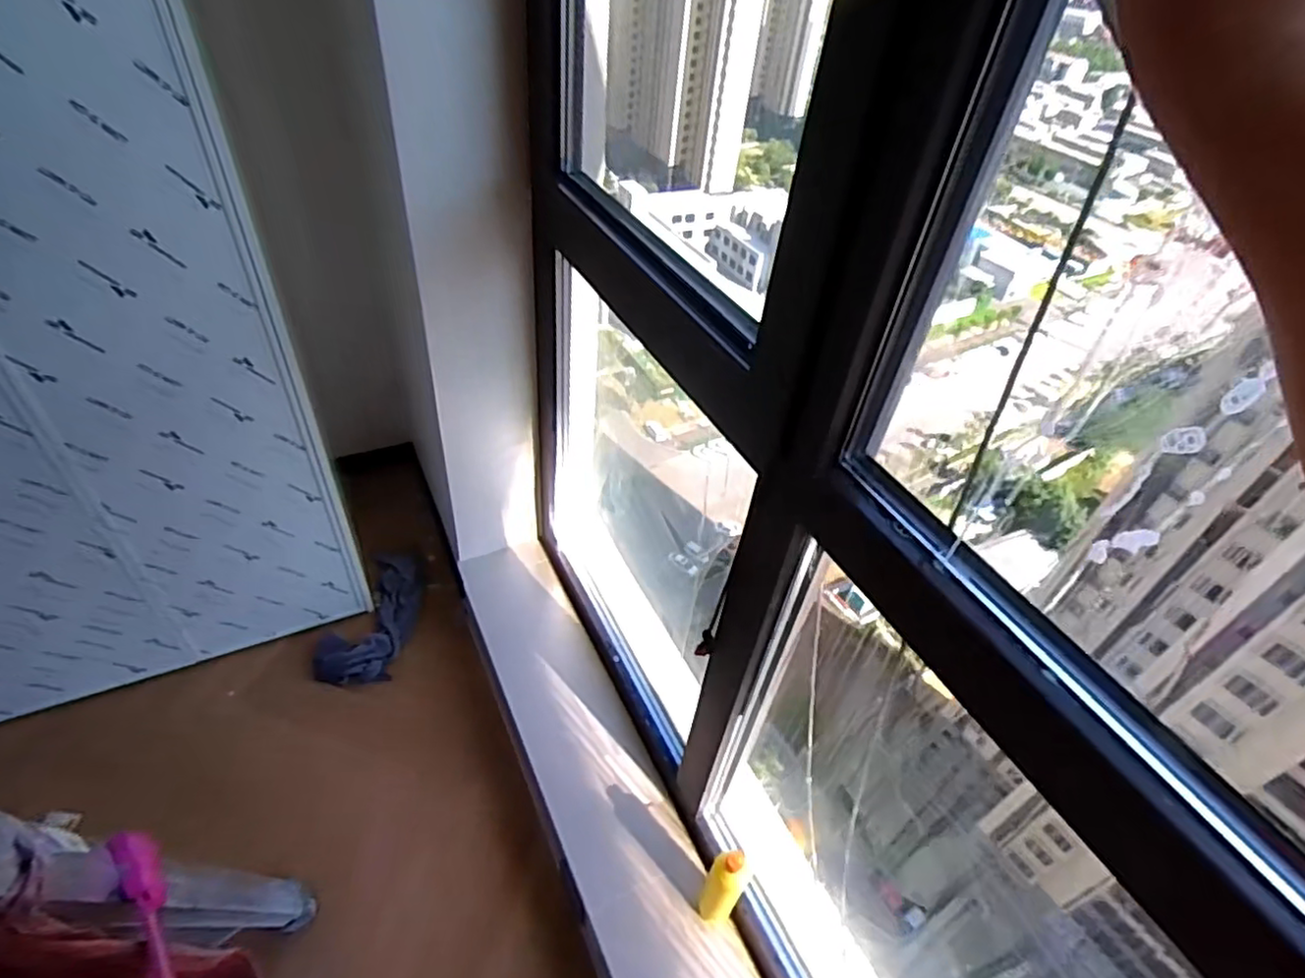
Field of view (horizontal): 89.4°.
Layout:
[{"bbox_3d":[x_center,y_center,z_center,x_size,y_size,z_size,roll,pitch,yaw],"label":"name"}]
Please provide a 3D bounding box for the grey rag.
[{"bbox_3d":[-0.657,0.291,1.576,0.168,0.082,0.366,6,41,0],"label":"grey rag"}]

